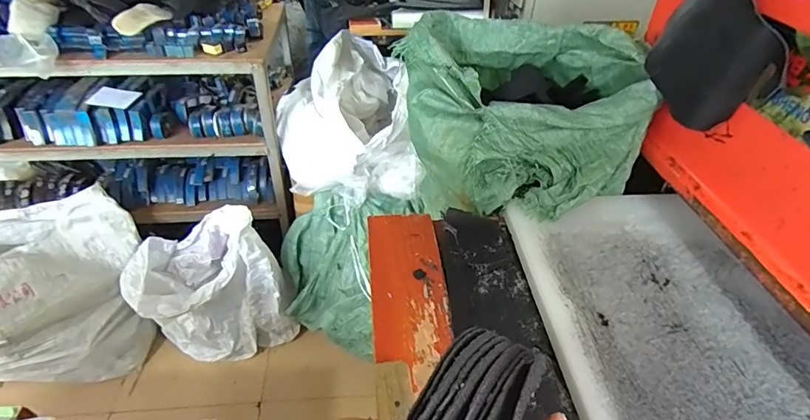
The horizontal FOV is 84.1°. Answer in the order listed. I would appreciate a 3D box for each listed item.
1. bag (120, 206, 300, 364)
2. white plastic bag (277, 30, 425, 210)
[{"bbox_3d":[-0.659,0.263,1.562,0.490,0.560,0.249,-5,42,-11],"label":"bag"},{"bbox_3d":[-0.209,-0.311,1.549,0.431,0.361,0.593,-6,42,-11],"label":"white plastic bag"}]

